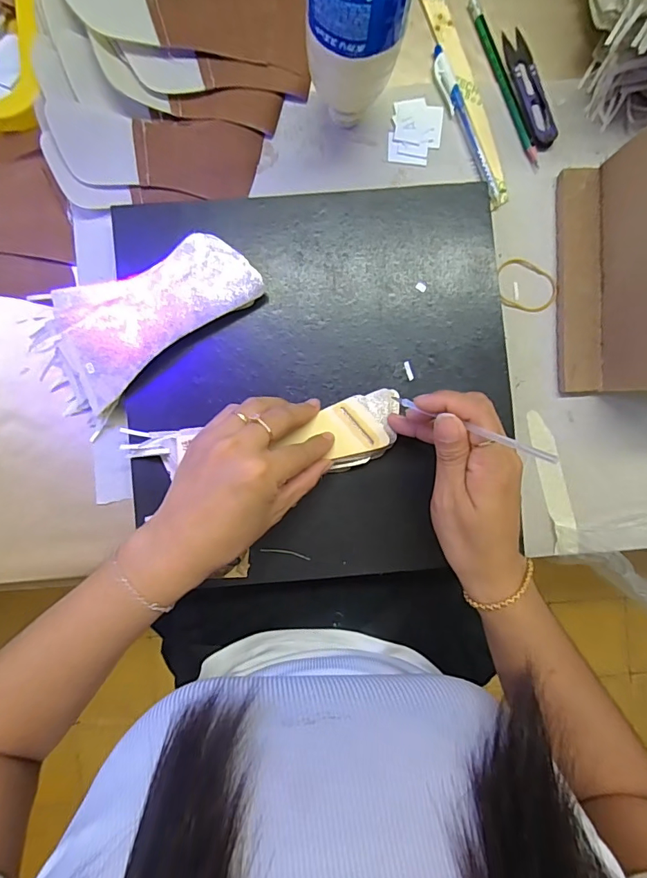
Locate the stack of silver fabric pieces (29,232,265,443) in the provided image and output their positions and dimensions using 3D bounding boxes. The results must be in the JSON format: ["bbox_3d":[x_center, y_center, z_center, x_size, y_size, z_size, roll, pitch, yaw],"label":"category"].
[{"bbox_3d":[-0.145,-0.096,0.356,0.181,0.047,0.090,-36,93,-1],"label":"stack of silver fabric pieces"}]

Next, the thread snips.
[{"bbox_3d":[0.171,-0.293,0.375,0.023,0.008,0.100,-17,92,-1],"label":"thread snips"}]

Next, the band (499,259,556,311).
[{"bbox_3d":[0.171,-0.128,0.382,0.052,0.004,0.040,34,90,-3],"label":"band"}]

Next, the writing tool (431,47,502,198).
[{"bbox_3d":[0.118,-0.264,0.375,0.014,0.007,0.128,-26,92,-1],"label":"writing tool"}]

